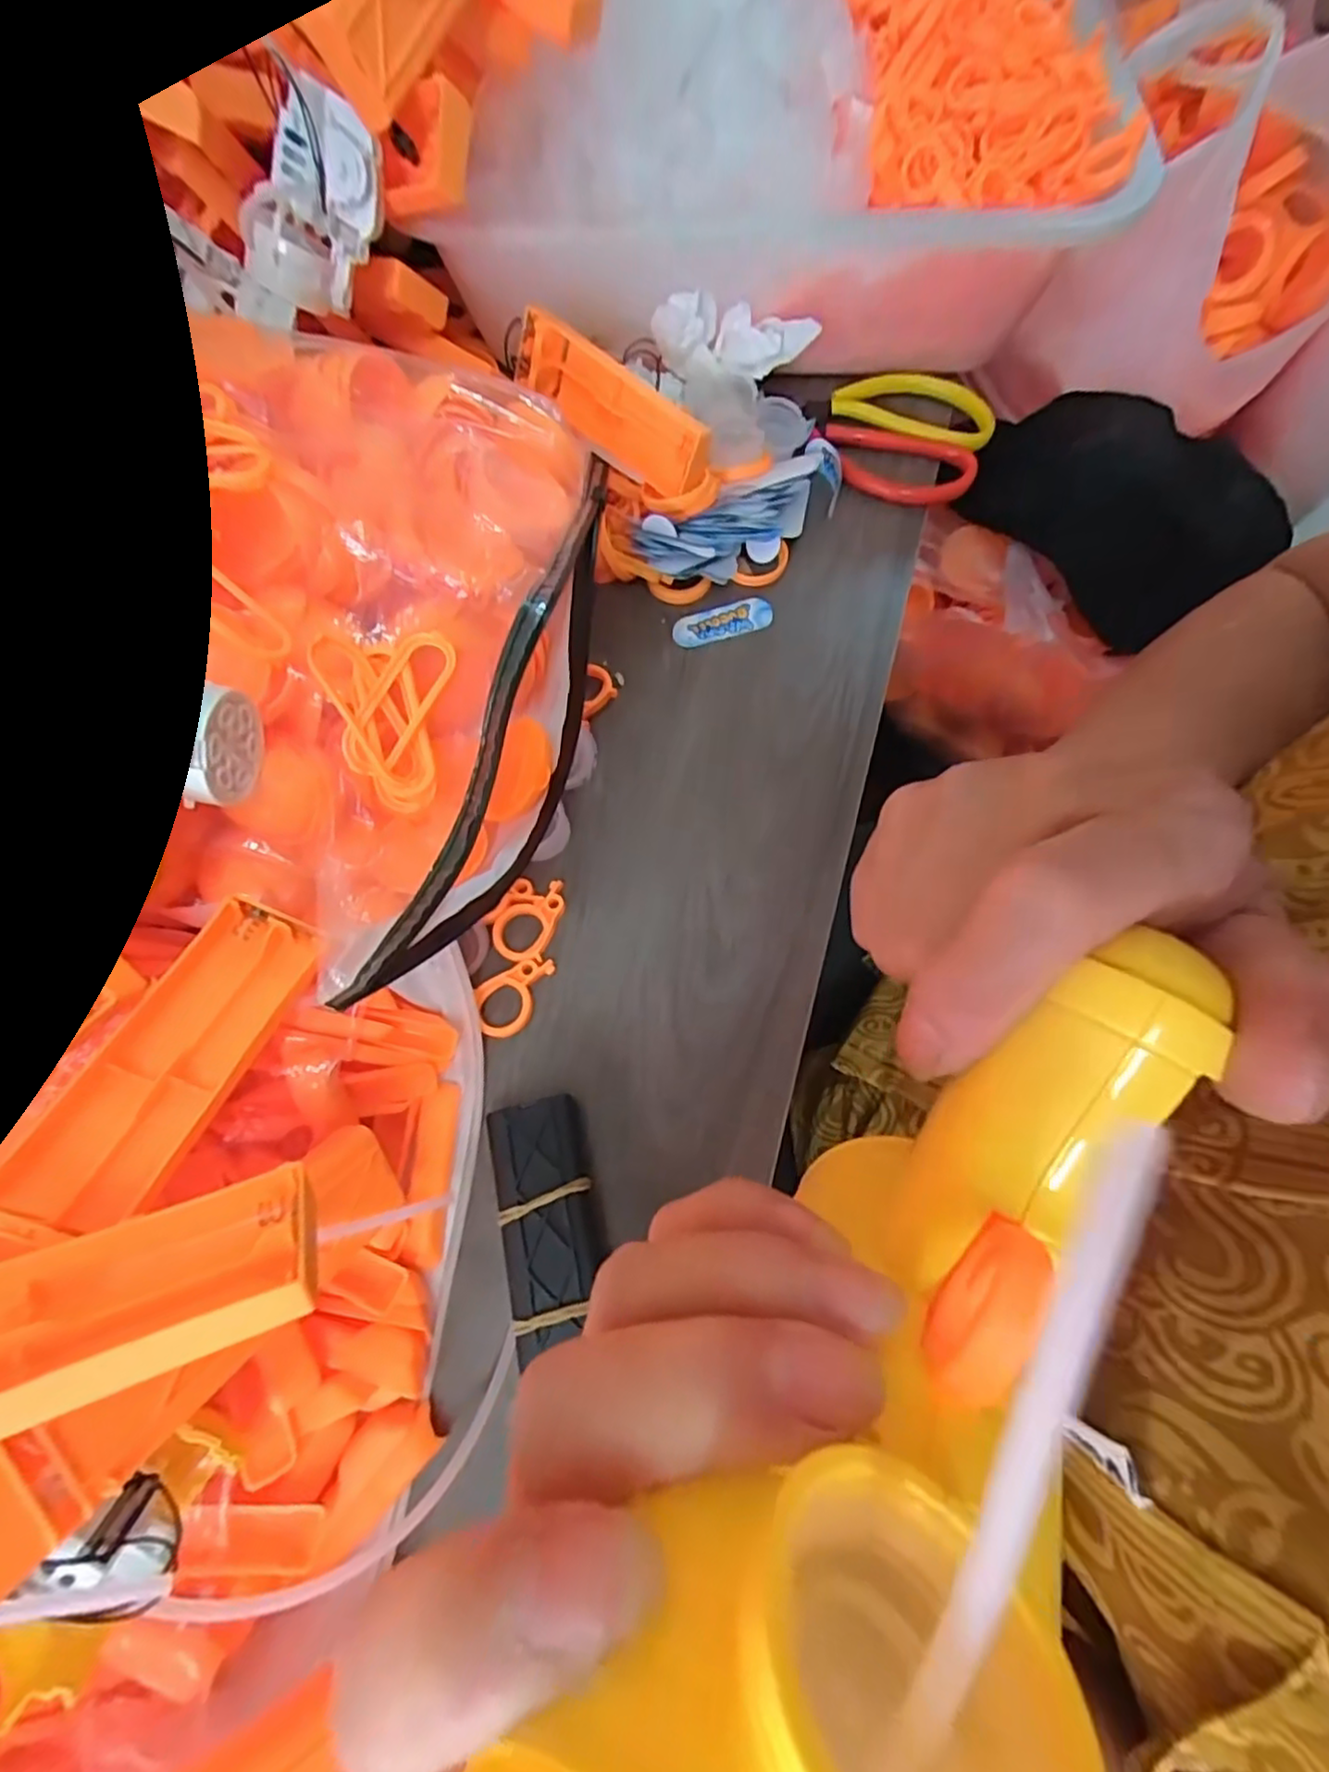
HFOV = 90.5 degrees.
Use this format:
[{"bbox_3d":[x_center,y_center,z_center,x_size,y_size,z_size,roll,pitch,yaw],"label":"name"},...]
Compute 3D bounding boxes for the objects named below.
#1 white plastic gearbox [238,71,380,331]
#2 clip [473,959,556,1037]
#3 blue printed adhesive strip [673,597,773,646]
[{"bbox_3d":[-0.140,-0.262,0.260,0.076,0.037,0.023,-42,72,26],"label":"white plastic gearbox"},{"bbox_3d":[-0.058,0.045,0.264,0.036,0.005,0.023,-29,73,-10],"label":"clip"},{"bbox_3d":[0.030,-0.132,0.329,0.050,0.004,0.018,-16,81,-4],"label":"blue printed adhesive strip"}]

